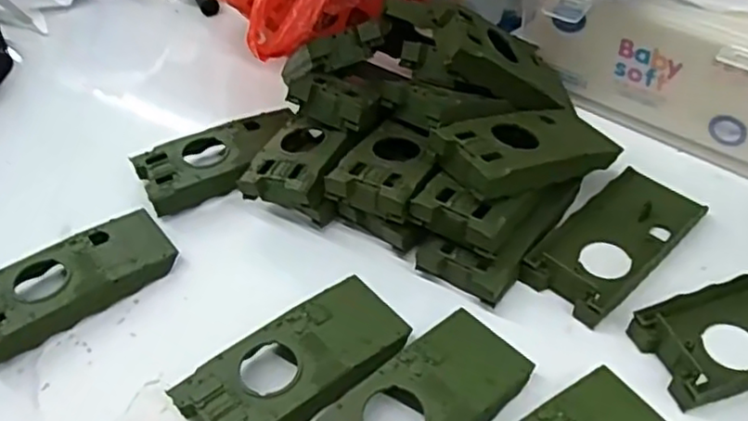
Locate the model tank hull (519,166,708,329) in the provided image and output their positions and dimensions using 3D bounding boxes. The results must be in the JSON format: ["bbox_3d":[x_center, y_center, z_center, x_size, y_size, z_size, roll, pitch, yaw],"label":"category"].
[{"bbox_3d":[0.125,0.015,0.353,0.099,0.017,0.048,-35,53,-26],"label":"model tank hull"}]

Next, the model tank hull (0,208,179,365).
[{"bbox_3d":[-0.159,0.038,0.355,0.103,0.022,0.044,-31,51,-23],"label":"model tank hull"}]

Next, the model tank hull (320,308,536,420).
[{"bbox_3d":[0.020,0.089,0.291,0.104,0.022,0.048,-37,54,-27],"label":"model tank hull"}]

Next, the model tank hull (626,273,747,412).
[{"bbox_3d":[0.176,0.053,0.310,0.105,0.017,0.046,-17,47,-11],"label":"model tank hull"}]

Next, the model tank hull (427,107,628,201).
[{"bbox_3d":[0.081,-0.033,0.357,0.102,0.020,0.048,-13,39,-31],"label":"model tank hull"}]

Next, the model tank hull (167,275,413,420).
[{"bbox_3d":[-0.033,0.075,0.309,0.103,0.024,0.051,-34,52,-25],"label":"model tank hull"}]

